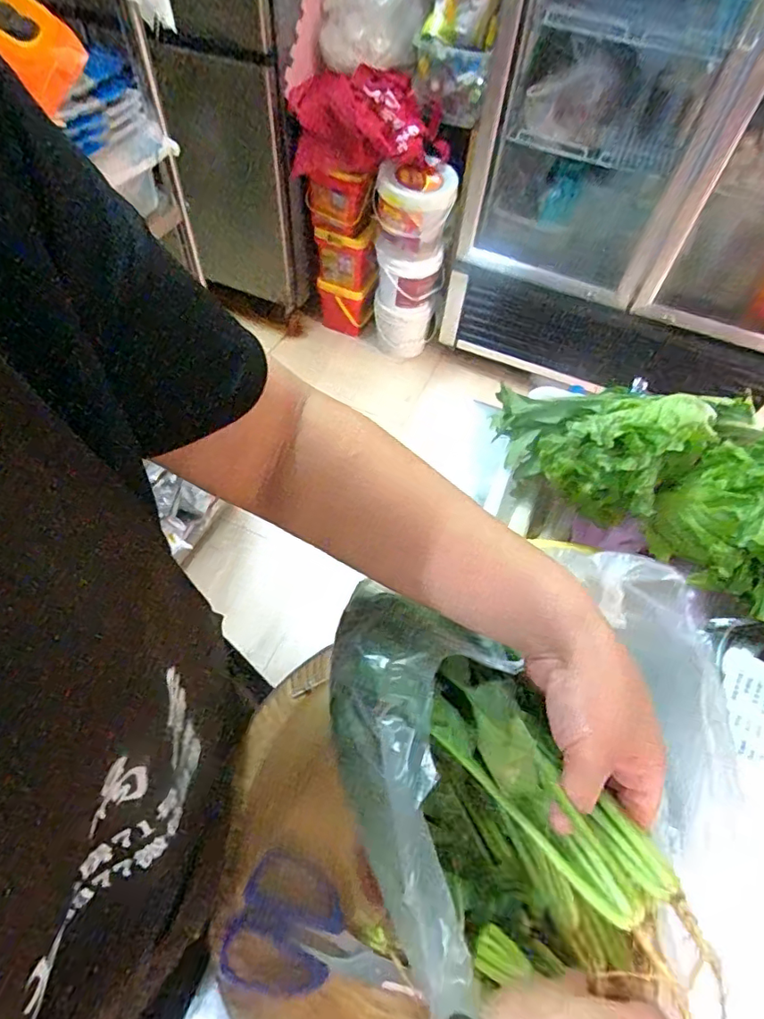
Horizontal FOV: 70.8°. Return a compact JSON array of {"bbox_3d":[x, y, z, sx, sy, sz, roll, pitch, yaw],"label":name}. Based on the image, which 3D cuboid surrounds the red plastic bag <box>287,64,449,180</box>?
[{"bbox_3d":[-0.033,-1.050,1.497,0.445,0.236,0.143,4,57,-1],"label":"red plastic bag"}]

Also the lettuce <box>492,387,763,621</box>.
[{"bbox_3d":[0.296,-0.047,0.588,0.156,0.118,0.407,-37,53,-24],"label":"lettuce"}]

